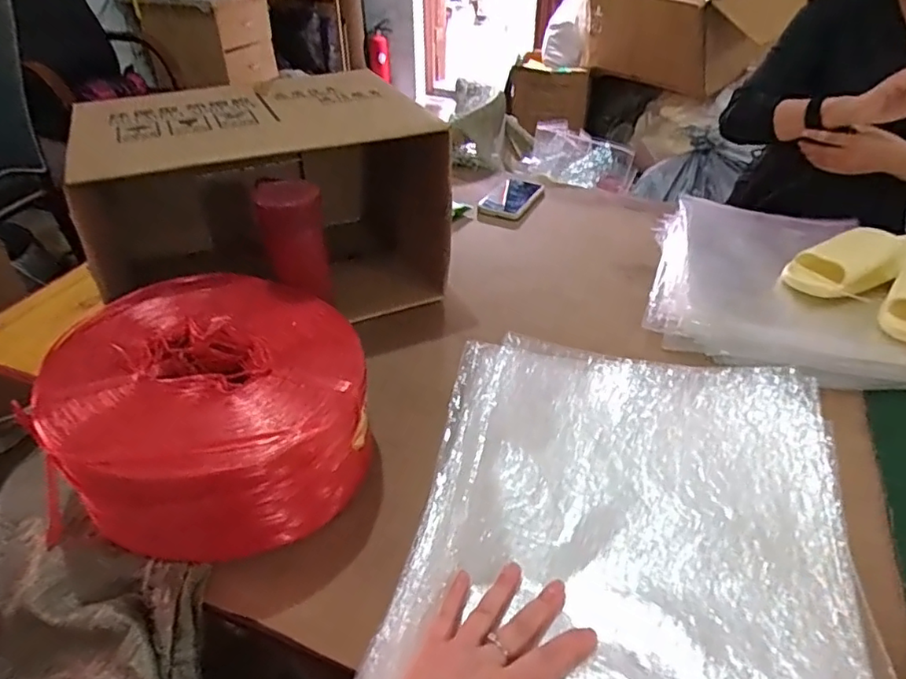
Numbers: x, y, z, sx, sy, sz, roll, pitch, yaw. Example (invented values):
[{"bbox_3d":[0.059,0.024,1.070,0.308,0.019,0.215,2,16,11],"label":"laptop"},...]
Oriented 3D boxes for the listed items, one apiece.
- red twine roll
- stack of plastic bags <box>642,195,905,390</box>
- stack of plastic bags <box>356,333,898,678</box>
[{"bbox_3d":[-0.230,0.065,0.564,0.260,0.126,0.268,0,38,0],"label":"red twine roll"},{"bbox_3d":[0.515,-0.097,0.861,0.399,0.034,0.458,13,40,16],"label":"stack of plastic bags"},{"bbox_3d":[0.132,0.176,0.457,0.337,0.044,0.424,7,46,14],"label":"stack of plastic bags"}]

